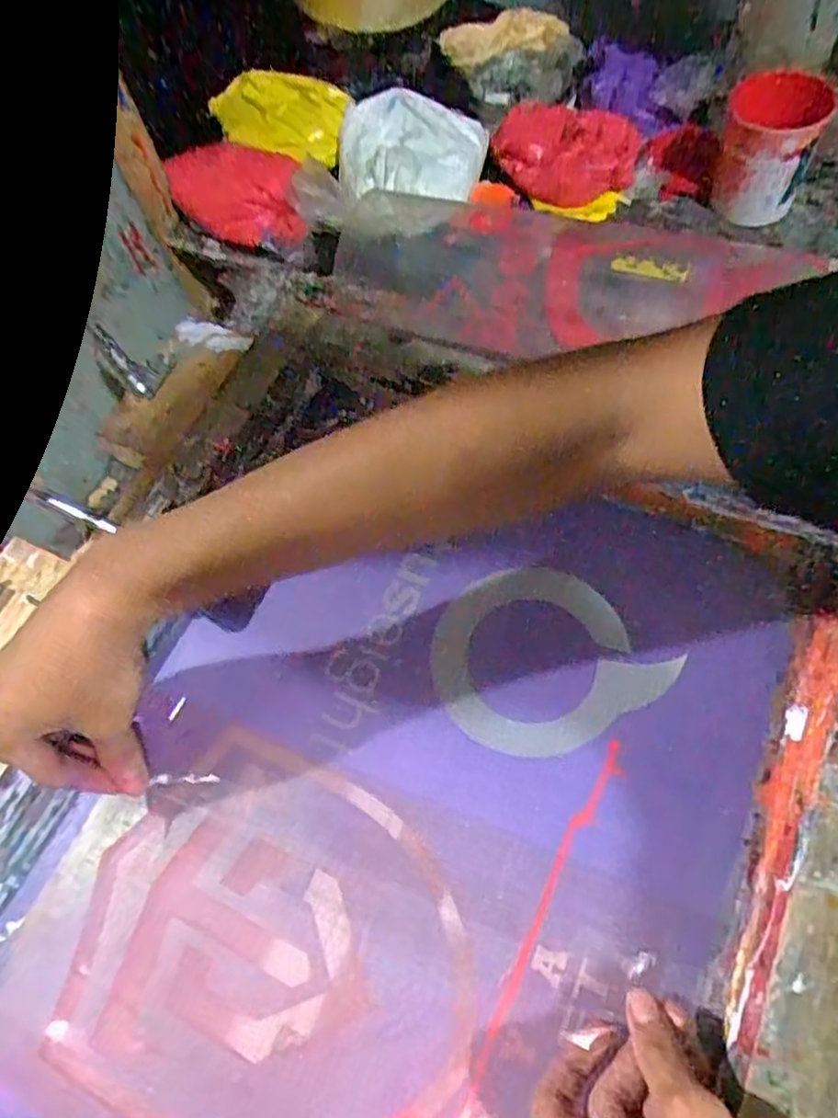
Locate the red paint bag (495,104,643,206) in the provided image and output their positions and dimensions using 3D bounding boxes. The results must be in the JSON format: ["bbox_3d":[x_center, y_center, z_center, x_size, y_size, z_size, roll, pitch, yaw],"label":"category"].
[{"bbox_3d":[0.124,-0.356,0.628,0.134,0.070,0.060,18,67,17],"label":"red paint bag"}]

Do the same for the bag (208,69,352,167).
[{"bbox_3d":[-0.141,-0.438,0.710,0.150,0.050,0.092,18,84,14],"label":"bag"}]

